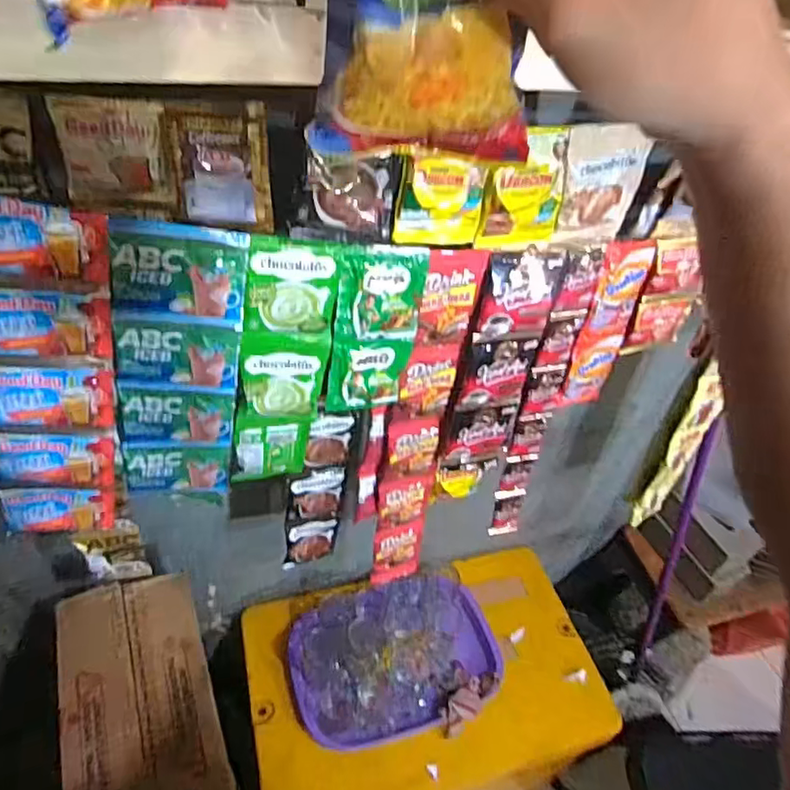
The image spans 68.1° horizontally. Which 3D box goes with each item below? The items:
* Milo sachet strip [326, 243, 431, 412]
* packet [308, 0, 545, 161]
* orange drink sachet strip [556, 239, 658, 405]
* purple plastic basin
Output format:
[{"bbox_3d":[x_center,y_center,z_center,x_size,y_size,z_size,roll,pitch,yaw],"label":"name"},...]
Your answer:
[{"bbox_3d":[-0.022,-0.064,0.637,0.091,0.203,0.010,-2,38,-18],"label":"Milo sachet strip"},{"bbox_3d":[0.011,-0.134,0.200,0.086,0.113,0.037,5,43,-3],"label":"packet"},{"bbox_3d":[0.264,-0.083,0.741,0.067,0.238,0.024,-13,47,-21],"label":"orange drink sachet strip"},{"bbox_3d":[0.003,0.519,1.171,0.400,0.082,0.257,-8,45,-16],"label":"purple plastic basin"}]

